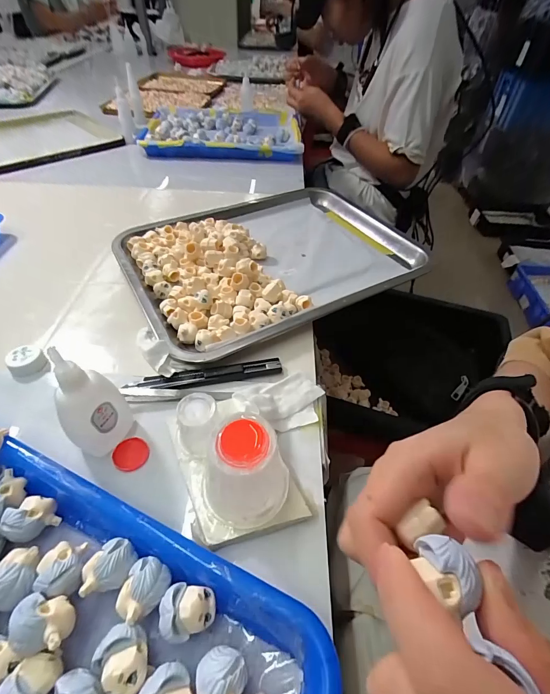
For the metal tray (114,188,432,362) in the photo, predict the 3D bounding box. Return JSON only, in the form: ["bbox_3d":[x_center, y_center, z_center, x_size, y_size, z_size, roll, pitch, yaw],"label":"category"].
[{"bbox_3d":[-0.004,-0.125,0.426,0.342,0.034,0.258,-23,54,-22],"label":"metal tray"}]

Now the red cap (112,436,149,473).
[{"bbox_3d":[-0.110,0.081,0.255,0.025,0.004,0.025,2,48,-2],"label":"red cap"}]

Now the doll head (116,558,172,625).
[{"bbox_3d":[-0.072,0.134,0.186,0.023,0.026,0.028,23,51,17],"label":"doll head"}]

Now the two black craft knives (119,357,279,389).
[{"bbox_3d":[-0.062,0.026,0.305,0.135,0.008,0.017,-8,49,-10],"label":"two black craft knives"}]

